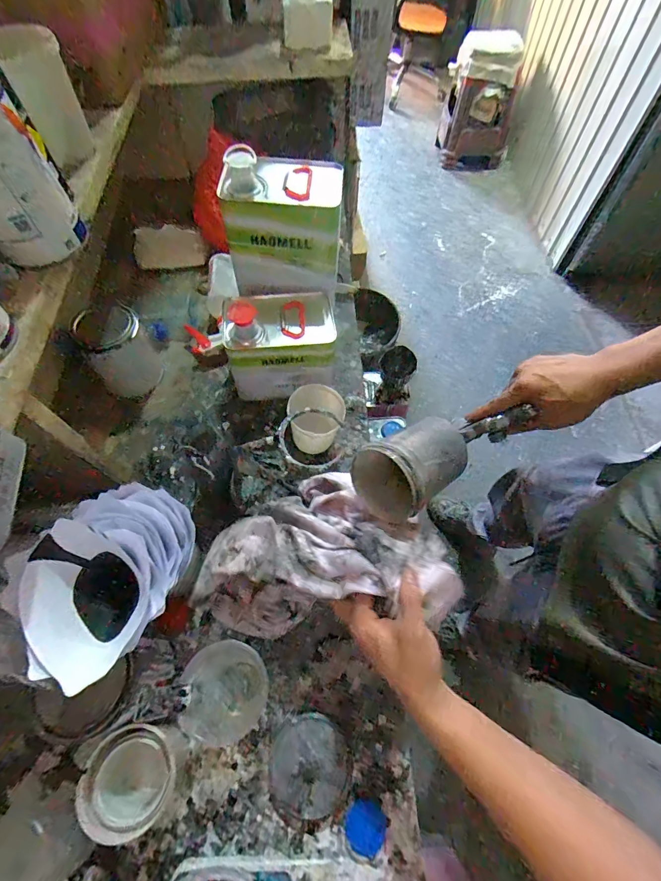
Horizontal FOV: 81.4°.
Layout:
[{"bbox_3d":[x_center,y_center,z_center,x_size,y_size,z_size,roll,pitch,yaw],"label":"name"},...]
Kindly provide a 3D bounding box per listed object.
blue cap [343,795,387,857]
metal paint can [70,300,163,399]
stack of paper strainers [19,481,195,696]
[{"bbox_3d":[0.040,0.445,0.442,0.049,0.010,0.047,-1,62,1],"label":"blue cap"},{"bbox_3d":[-0.362,-0.152,0.668,0.115,0.118,0.104,-35,67,-16],"label":"metal paint can"},{"bbox_3d":[-0.225,0.136,0.398,0.130,0.077,0.190,19,64,11],"label":"stack of paper strainers"}]

